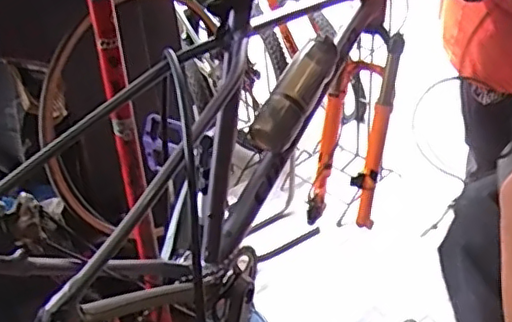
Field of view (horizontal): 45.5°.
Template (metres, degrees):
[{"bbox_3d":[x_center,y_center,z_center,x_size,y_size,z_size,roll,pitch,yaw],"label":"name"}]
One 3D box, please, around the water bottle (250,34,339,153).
[{"bbox_3d":[0.077,-0.126,1.085,0.063,0.074,0.251,20,67,31],"label":"water bottle"}]

